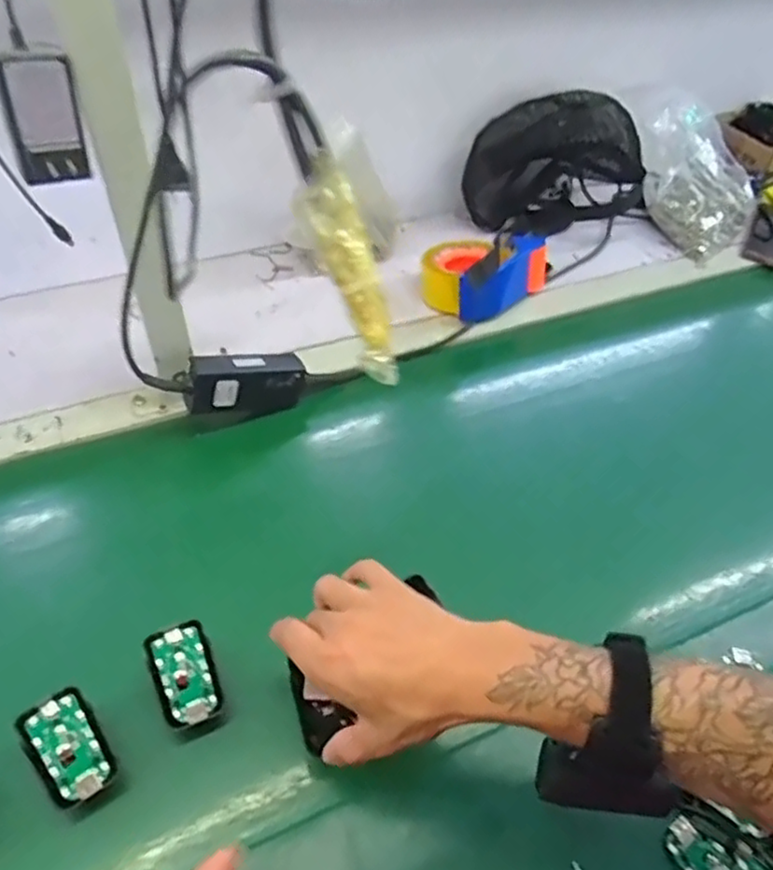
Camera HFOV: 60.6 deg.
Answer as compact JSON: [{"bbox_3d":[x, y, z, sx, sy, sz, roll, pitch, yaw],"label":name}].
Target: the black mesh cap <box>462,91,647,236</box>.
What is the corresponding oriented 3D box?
[{"bbox_3d":[0.237,-0.374,0.922,0.244,0.164,0.096,-11,47,-14],"label":"black mesh cap"}]

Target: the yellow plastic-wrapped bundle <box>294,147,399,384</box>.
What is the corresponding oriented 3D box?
[{"bbox_3d":[-0.012,-0.052,0.219,0.016,0.074,0.013,-34,26,-31],"label":"yellow plastic-wrapped bundle"}]

